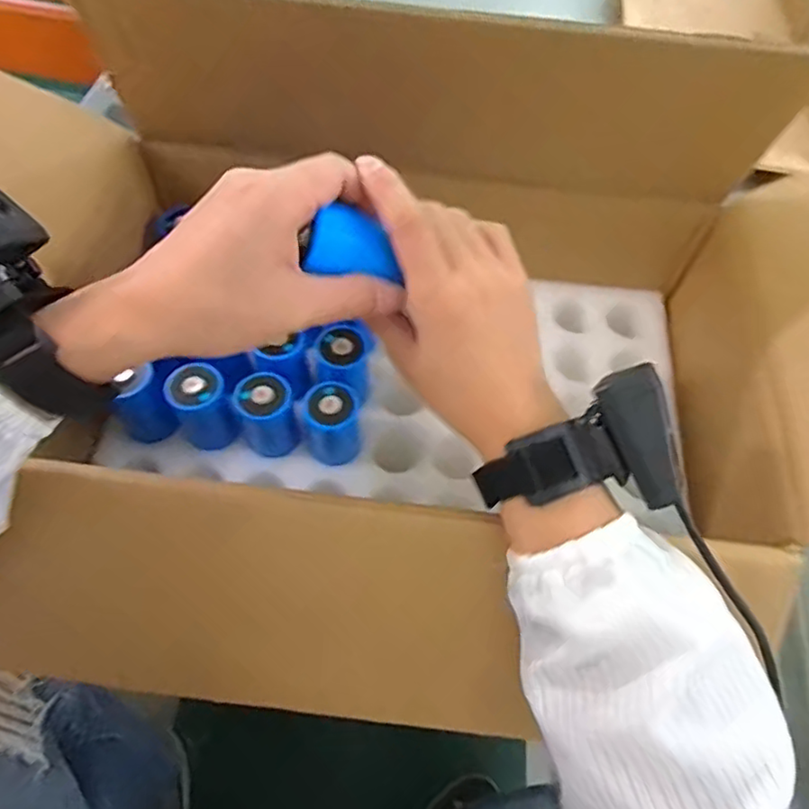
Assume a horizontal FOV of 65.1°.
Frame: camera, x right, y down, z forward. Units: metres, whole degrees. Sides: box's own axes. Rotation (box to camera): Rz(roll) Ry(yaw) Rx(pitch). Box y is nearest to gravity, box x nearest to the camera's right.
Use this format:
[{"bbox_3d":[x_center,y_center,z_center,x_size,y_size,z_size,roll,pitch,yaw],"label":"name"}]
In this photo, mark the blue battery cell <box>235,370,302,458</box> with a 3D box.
[{"bbox_3d":[-0.102,0.007,0.475,0.038,0.065,0.044,-21,63,-14],"label":"blue battery cell"}]

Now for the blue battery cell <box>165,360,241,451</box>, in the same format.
[{"bbox_3d":[-0.150,0.002,0.476,0.039,0.070,0.041,1,60,-2],"label":"blue battery cell"}]

